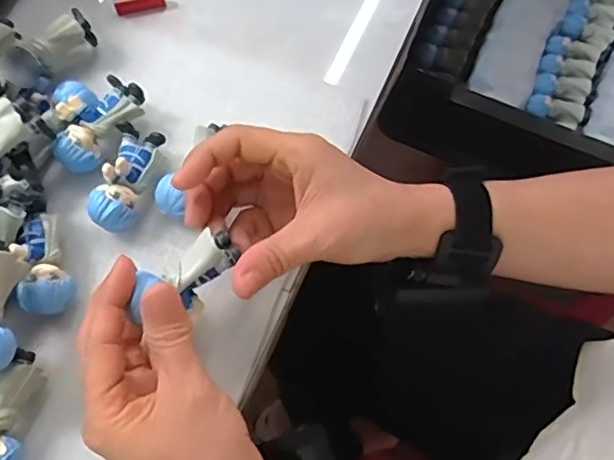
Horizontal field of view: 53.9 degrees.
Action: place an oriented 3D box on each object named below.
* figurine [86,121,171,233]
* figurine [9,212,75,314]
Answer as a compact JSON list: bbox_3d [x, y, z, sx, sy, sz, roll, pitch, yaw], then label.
[{"bbox_3d":[-0.102,-0.030,0.348,0.029,0.037,0.062,13,66,6],"label":"figurine"},{"bbox_3d":[-0.140,0.018,0.328,0.025,0.037,0.053,-5,66,-2],"label":"figurine"}]

